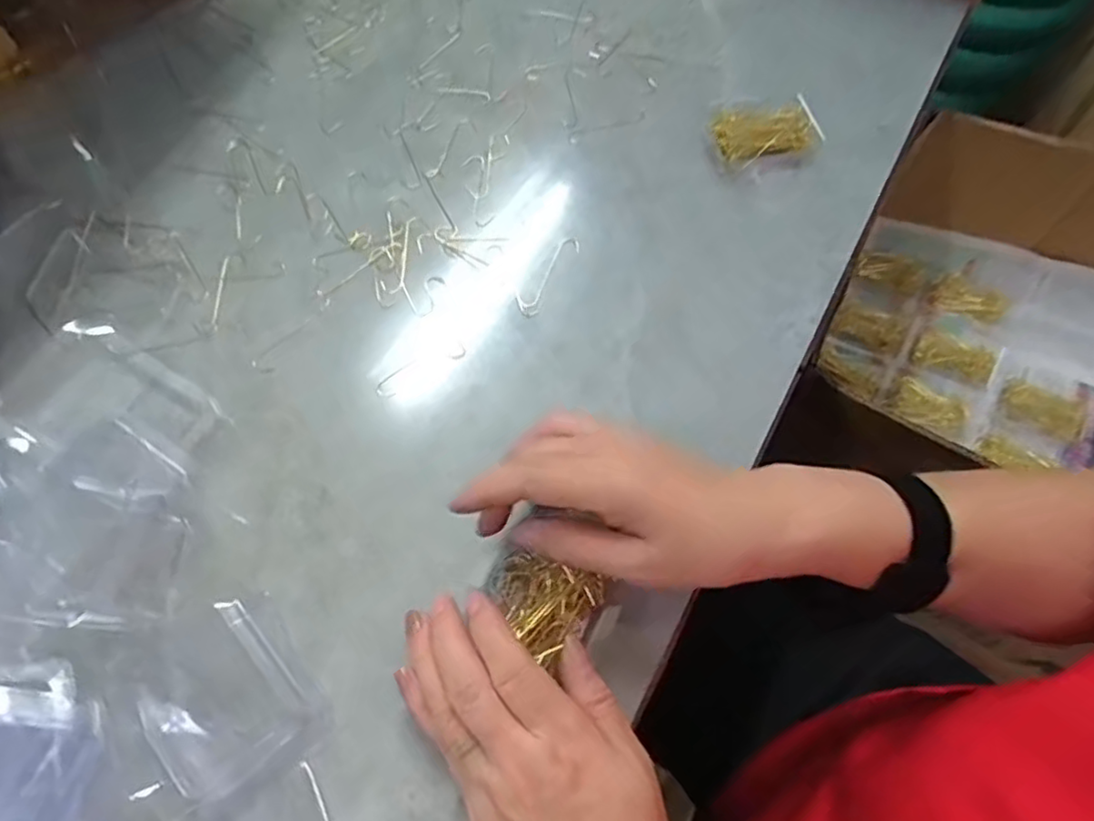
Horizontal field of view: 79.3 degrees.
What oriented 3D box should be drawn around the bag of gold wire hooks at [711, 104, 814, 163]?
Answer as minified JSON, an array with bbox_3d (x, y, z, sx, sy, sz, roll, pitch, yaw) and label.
[{"bbox_3d":[0.151,-0.194,0.467,0.066,0.021,0.036,-10,64,-5],"label":"bag of gold wire hooks"}]

